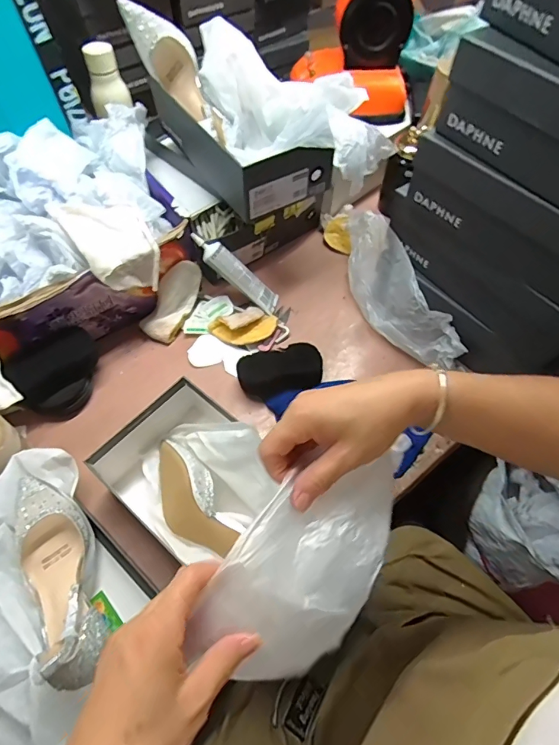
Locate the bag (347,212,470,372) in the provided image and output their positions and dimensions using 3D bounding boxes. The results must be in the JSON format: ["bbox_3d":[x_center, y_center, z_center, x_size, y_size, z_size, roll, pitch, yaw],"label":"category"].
[{"bbox_3d":[0.175,-0.143,0.692,0.069,0.115,0.311,-22,62,-14],"label":"bag"}]

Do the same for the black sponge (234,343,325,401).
[{"bbox_3d":[0.002,-0.002,0.666,0.125,0.029,0.070,-13,60,-9],"label":"black sponge"}]

